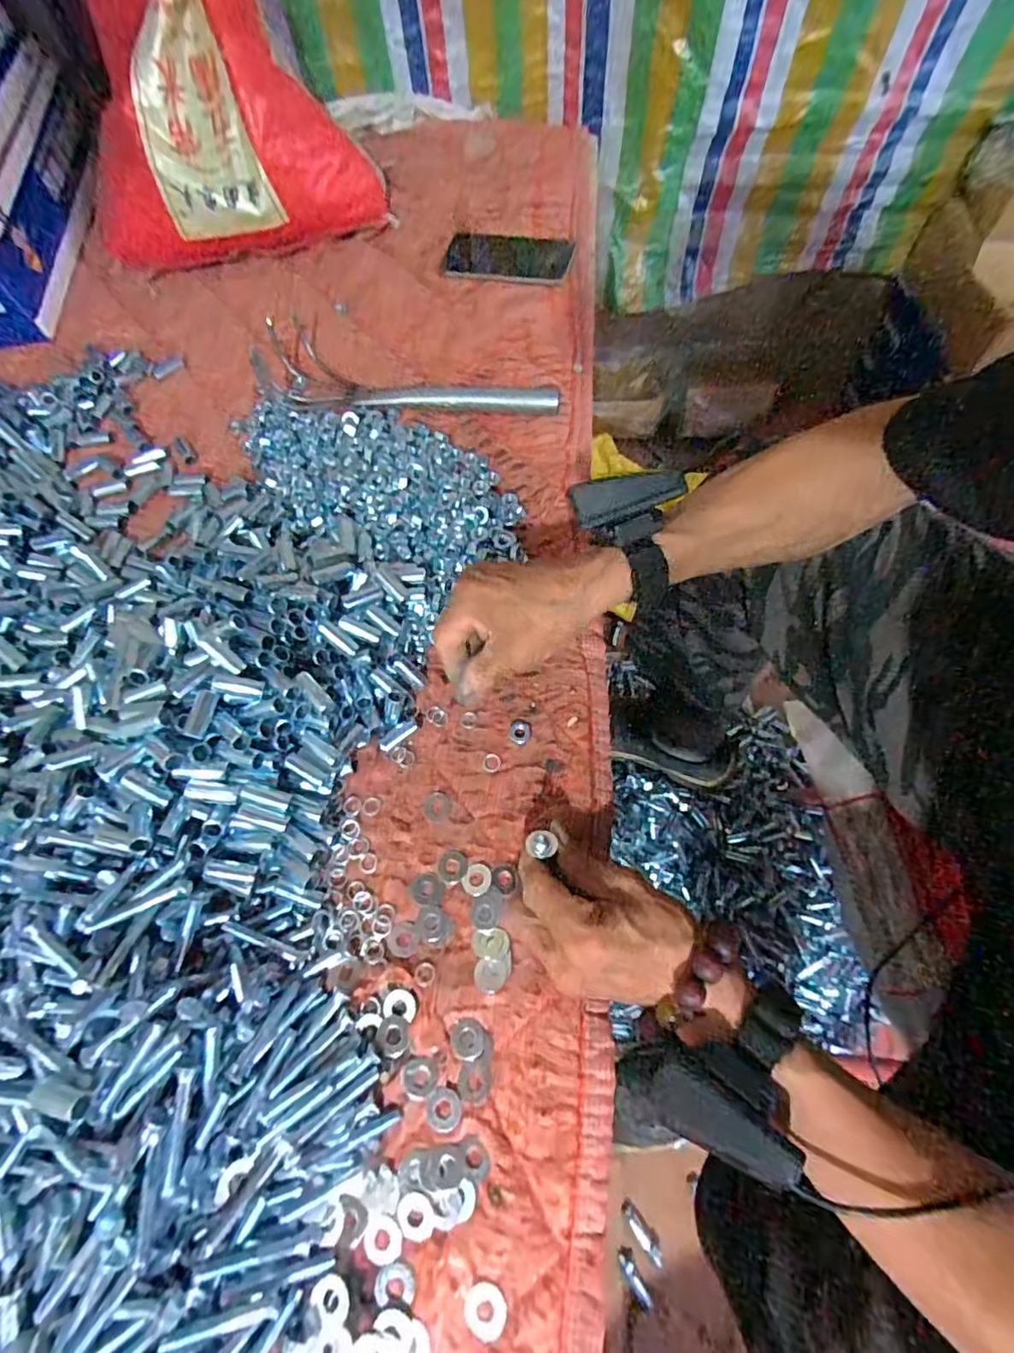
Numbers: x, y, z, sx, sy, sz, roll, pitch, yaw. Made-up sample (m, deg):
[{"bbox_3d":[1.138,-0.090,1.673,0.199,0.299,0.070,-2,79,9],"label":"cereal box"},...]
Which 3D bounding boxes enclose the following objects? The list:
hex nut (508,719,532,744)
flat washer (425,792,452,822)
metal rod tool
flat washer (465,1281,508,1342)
[{"bbox_3d":[0.011,0.043,0.453,0.018,0.006,0.021,11,66,7],"label":"hex nut"},{"bbox_3d":[-0.053,0.099,0.430,0.021,0.004,0.022,-1,66,1],"label":"flat washer"},{"bbox_3d":[-0.107,-0.308,0.595,0.322,0.025,0.088,14,67,8],"label":"metal rod tool"},{"bbox_3d":[-0.011,0.344,0.305,0.023,0.004,0.023,13,67,7],"label":"flat washer"}]

